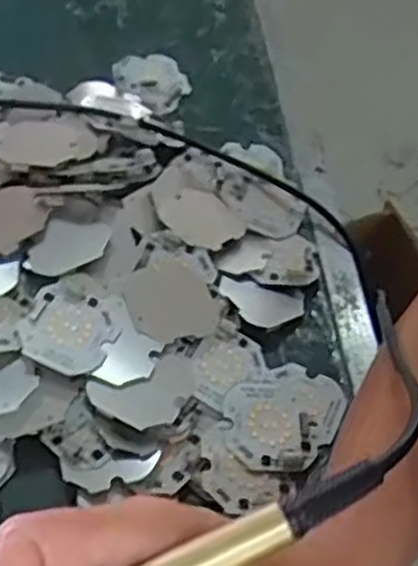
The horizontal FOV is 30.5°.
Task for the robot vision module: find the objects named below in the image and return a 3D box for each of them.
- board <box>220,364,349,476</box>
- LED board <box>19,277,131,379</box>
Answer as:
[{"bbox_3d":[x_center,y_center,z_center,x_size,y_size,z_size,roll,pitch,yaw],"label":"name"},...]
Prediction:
[{"bbox_3d":[0.037,0.065,0.394,0.051,0.006,0.067,31,58,20],"label":"board"},{"bbox_3d":[-0.069,0.020,0.393,0.046,0.007,0.054,28,52,4],"label":"LED board"}]

